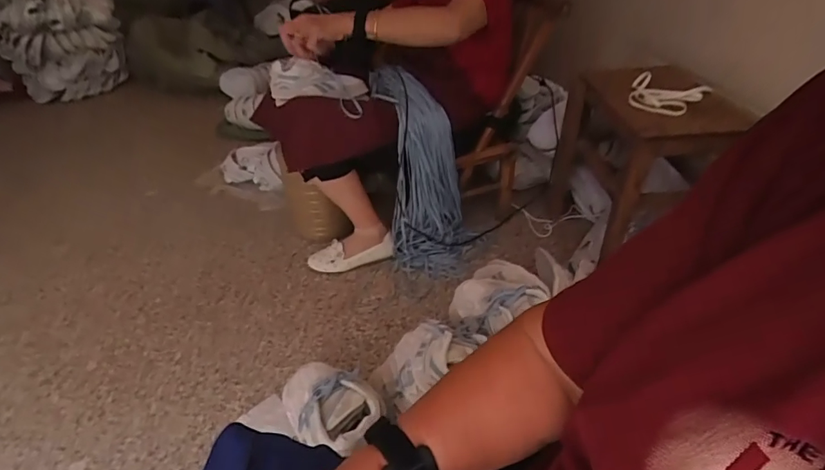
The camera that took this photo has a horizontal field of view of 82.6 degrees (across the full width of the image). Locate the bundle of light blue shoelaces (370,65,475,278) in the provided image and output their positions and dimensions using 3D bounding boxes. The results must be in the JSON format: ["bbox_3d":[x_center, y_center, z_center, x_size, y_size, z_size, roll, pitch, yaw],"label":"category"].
[{"bbox_3d":[0.025,-0.151,1.190,0.181,0.511,0.187,-8,22,3],"label":"bundle of light blue shoelaces"}]

